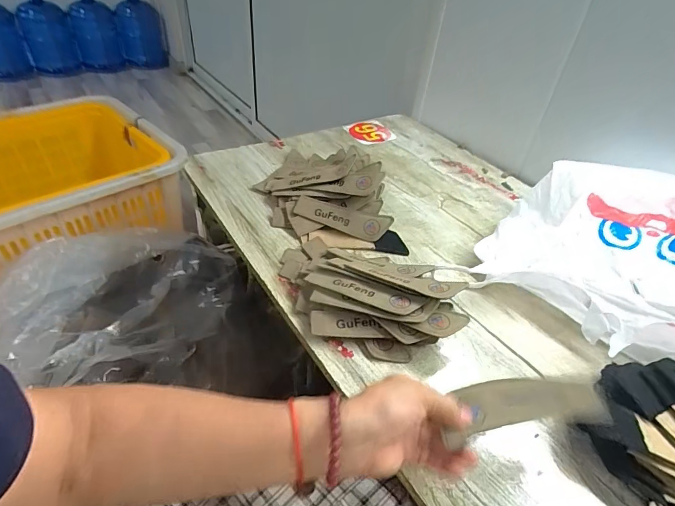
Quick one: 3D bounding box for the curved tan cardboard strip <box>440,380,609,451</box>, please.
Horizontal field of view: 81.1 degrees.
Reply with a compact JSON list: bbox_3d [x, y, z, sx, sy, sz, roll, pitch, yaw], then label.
[{"bbox_3d":[0.165,0.134,0.351,0.141,0.009,0.044,-6,57,-6],"label":"curved tan cardboard strip"}]

